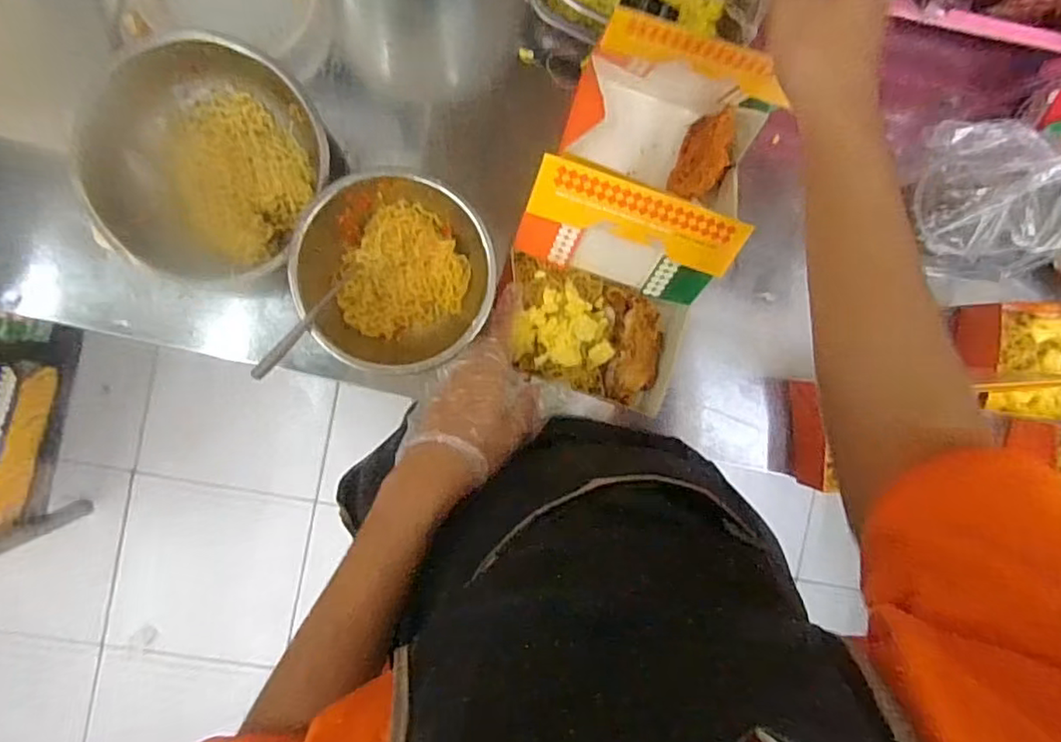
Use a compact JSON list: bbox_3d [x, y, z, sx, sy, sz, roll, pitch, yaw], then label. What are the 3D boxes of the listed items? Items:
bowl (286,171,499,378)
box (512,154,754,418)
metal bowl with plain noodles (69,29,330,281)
[{"bbox_3d":[-0.120,-0.087,0.563,0.173,0.086,0.175,-14,94,-6],"label":"bowl"},{"bbox_3d":[0.067,-0.064,0.541,0.179,0.125,0.166,17,91,-7],"label":"box"},{"bbox_3d":[-0.282,-0.186,0.544,0.195,0.063,0.196,0,93,-7],"label":"metal bowl with plain noodles"}]

